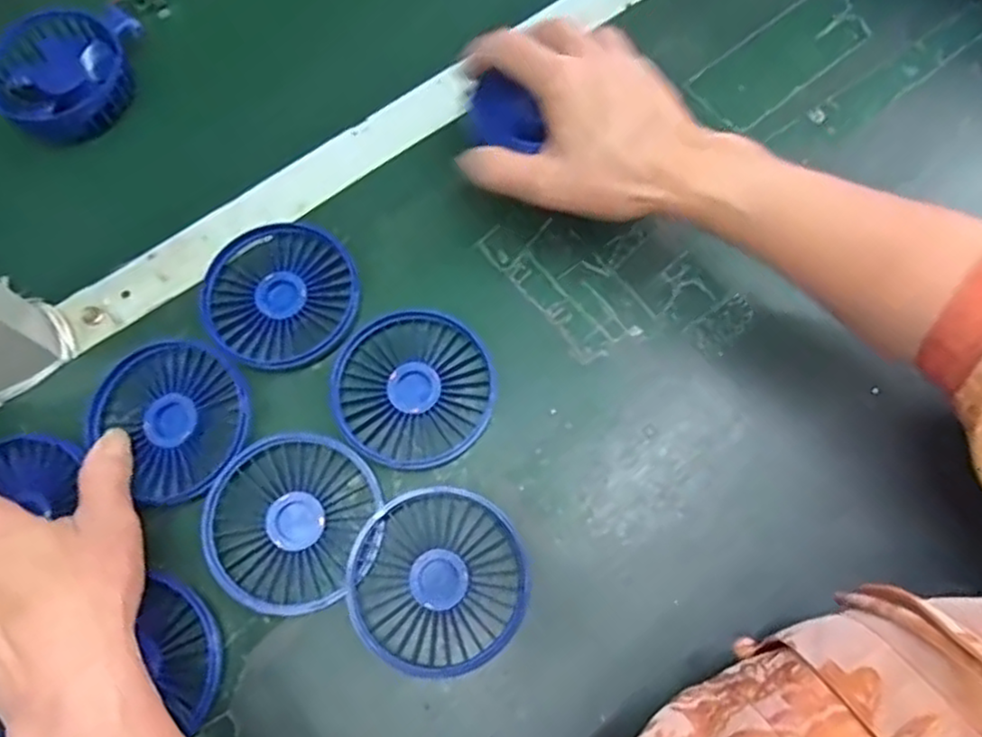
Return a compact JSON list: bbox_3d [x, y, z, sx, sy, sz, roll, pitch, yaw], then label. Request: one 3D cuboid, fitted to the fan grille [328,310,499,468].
[{"bbox_3d":[-0.042,0.010,0.380,0.084,0.012,0.083,0,70,1],"label":"fan grille"}]

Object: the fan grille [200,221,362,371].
[{"bbox_3d":[-0.120,-0.042,0.400,0.083,0.015,0.086,0,70,1],"label":"fan grille"}]

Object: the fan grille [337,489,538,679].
[{"bbox_3d":[-0.025,0.105,0.346,0.087,0.016,0.087,3,71,-9],"label":"fan grille"}]

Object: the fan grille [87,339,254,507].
[{"bbox_3d":[-0.170,0.023,0.372,0.089,0.016,0.075,43,76,15],"label":"fan grille"}]

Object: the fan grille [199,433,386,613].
[{"bbox_3d":[-0.104,0.076,0.355,0.078,0.015,0.083,19,72,8],"label":"fan grille"}]

